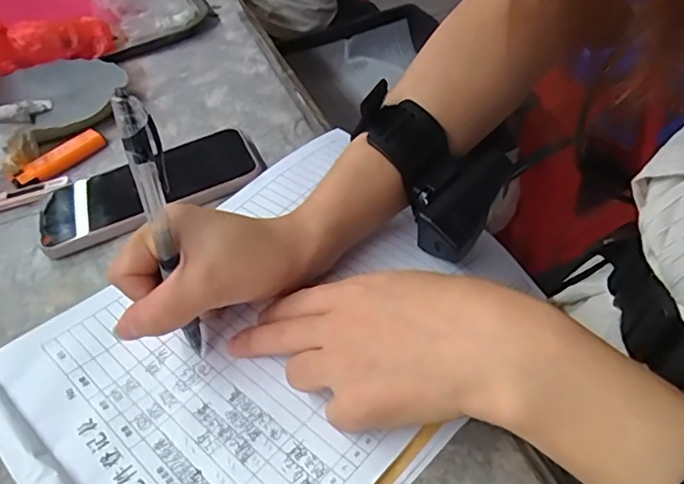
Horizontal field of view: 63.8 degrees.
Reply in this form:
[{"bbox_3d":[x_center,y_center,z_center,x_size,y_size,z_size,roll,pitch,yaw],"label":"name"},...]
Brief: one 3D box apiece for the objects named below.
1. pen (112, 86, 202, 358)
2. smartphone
[{"bbox_3d":[-0.085,-0.004,0.268,0.015,0.138,0.011,-19,33,-22],"label":"pen"},{"bbox_3d":[-0.148,-0.045,0.421,0.162,0.011,0.087,-23,43,-10],"label":"smartphone"}]

